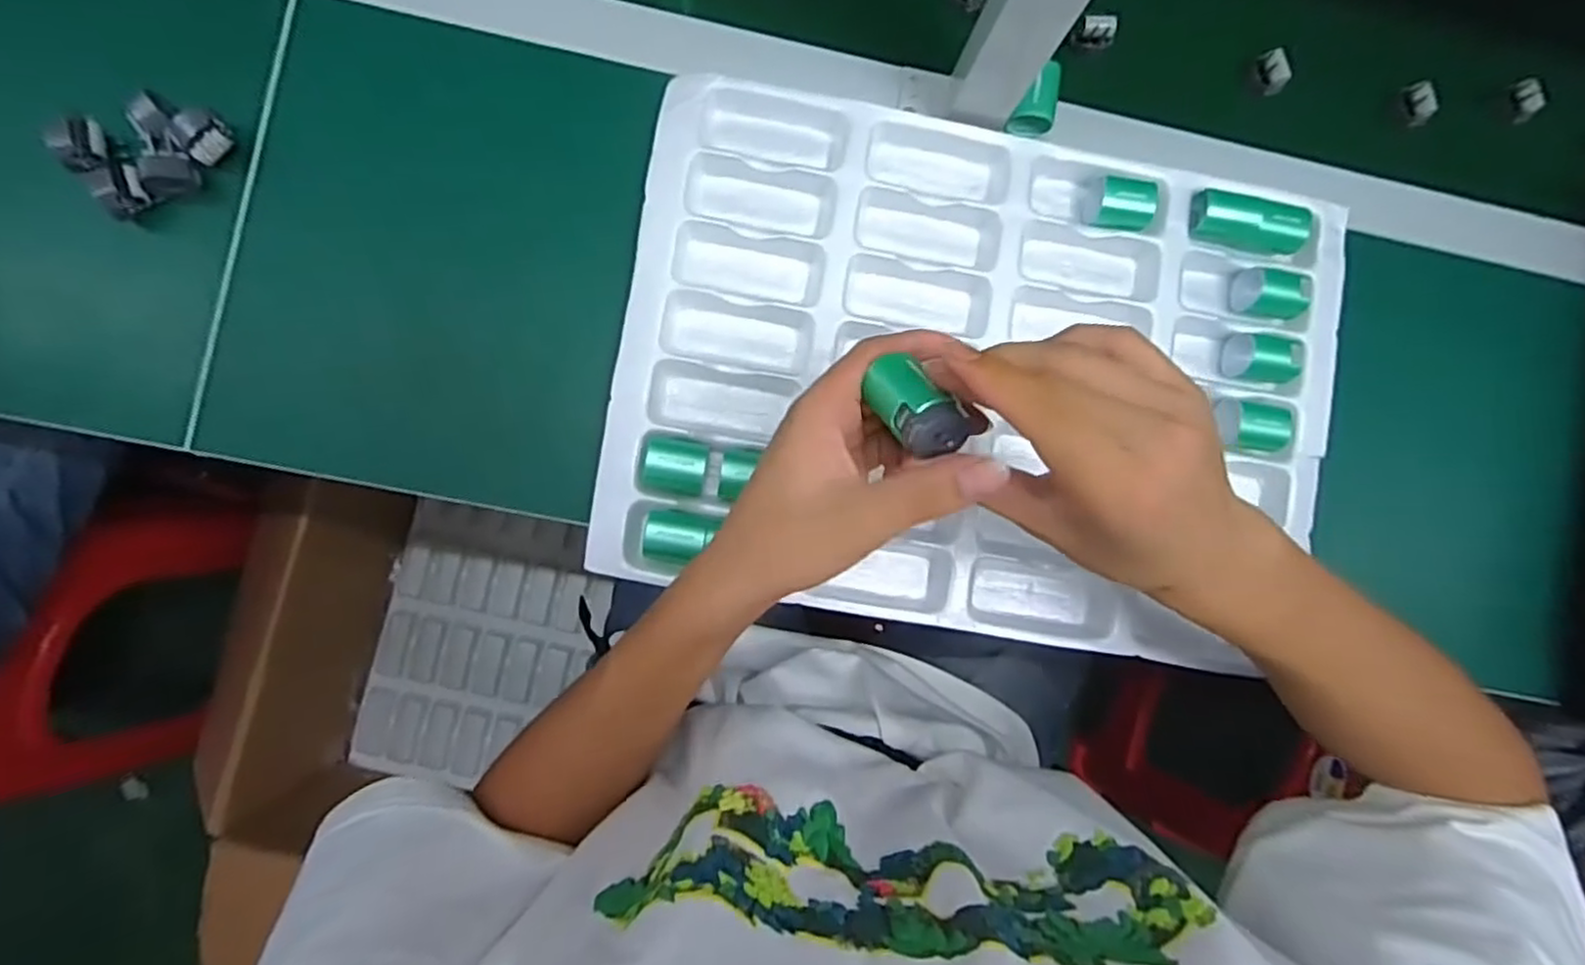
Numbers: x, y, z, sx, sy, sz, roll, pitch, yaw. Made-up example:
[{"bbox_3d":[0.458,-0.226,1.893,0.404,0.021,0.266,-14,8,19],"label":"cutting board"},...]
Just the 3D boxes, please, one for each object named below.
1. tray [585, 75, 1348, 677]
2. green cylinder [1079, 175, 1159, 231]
[{"bbox_3d":[0.114,-0.071,0.449,0.464,0.041,0.323,10,87,-6],"label":"tray"},{"bbox_3d":[0.212,-0.181,0.463,0.038,0.030,0.032,10,88,-4],"label":"green cylinder"}]

